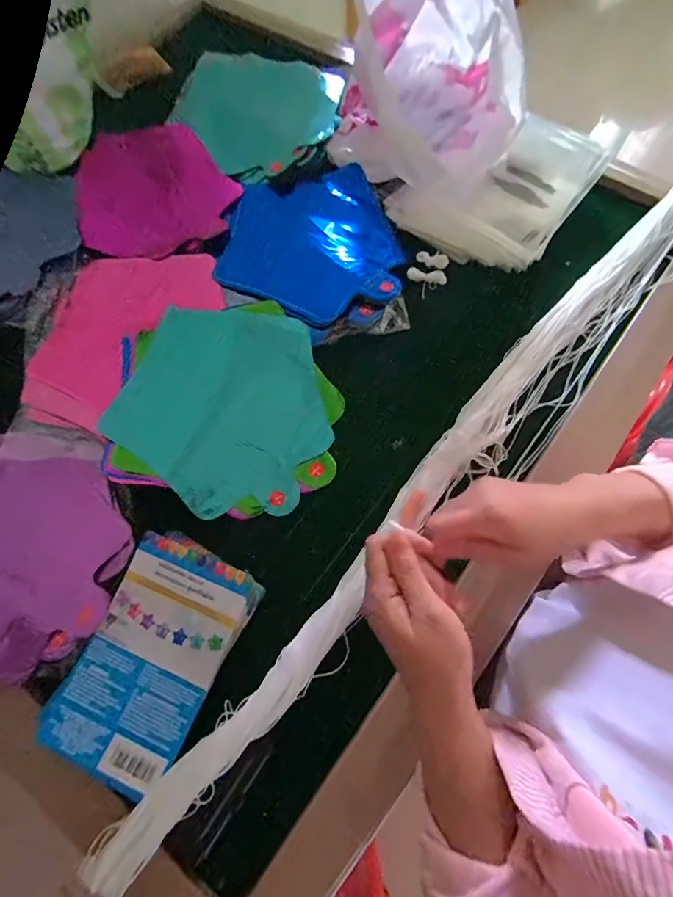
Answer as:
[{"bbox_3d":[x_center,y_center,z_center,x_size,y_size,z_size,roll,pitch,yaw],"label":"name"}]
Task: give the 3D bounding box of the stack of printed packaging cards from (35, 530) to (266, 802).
[{"bbox_3d":[-0.155,0.174,0.359,0.114,0.022,0.182,23,72,11],"label":"stack of printed packaging cards"}]

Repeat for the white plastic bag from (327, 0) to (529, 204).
[{"bbox_3d":[0.117,-0.455,0.498,0.231,0.149,0.221,35,75,14],"label":"white plastic bag"}]

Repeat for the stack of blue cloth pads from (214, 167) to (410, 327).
[{"bbox_3d":[-0.031,-0.256,0.514,0.213,0.017,0.228,4,70,5],"label":"stack of blue cloth pads"}]

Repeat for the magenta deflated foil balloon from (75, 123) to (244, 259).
[{"bbox_3d":[-0.255,-0.350,0.554,0.194,0.011,0.242,-34,72,-9],"label":"magenta deflated foil balloon"}]

